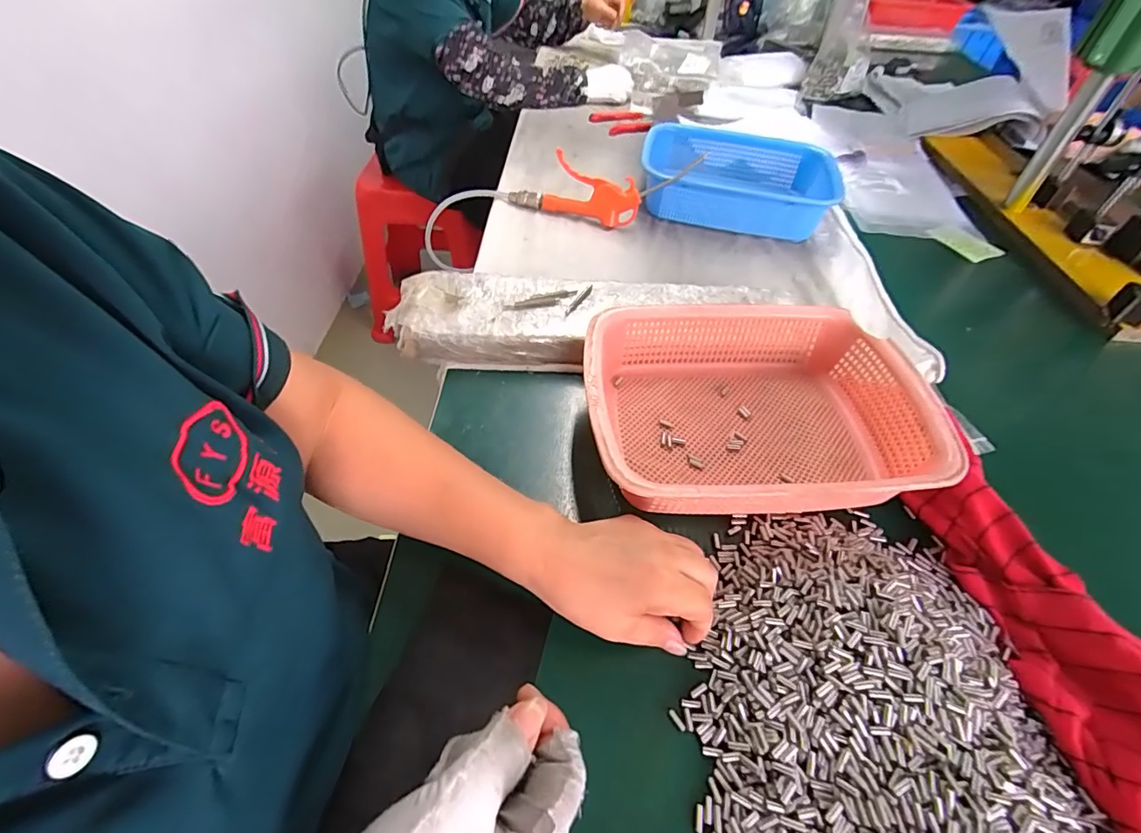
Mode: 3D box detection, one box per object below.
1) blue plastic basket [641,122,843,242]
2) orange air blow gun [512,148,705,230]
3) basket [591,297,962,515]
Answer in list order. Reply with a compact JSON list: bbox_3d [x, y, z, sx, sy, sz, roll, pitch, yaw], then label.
[{"bbox_3d":[0.260,-0.365,0.772,0.296,0.071,0.207,12,50,6],"label":"blue plastic basket"},{"bbox_3d":[0.030,-0.333,0.714,0.247,0.093,0.052,14,51,8],"label":"orange air blow gun"},{"bbox_3d":[0.160,-0.006,0.458,0.288,0.077,0.215,0,50,-4],"label":"basket"}]

